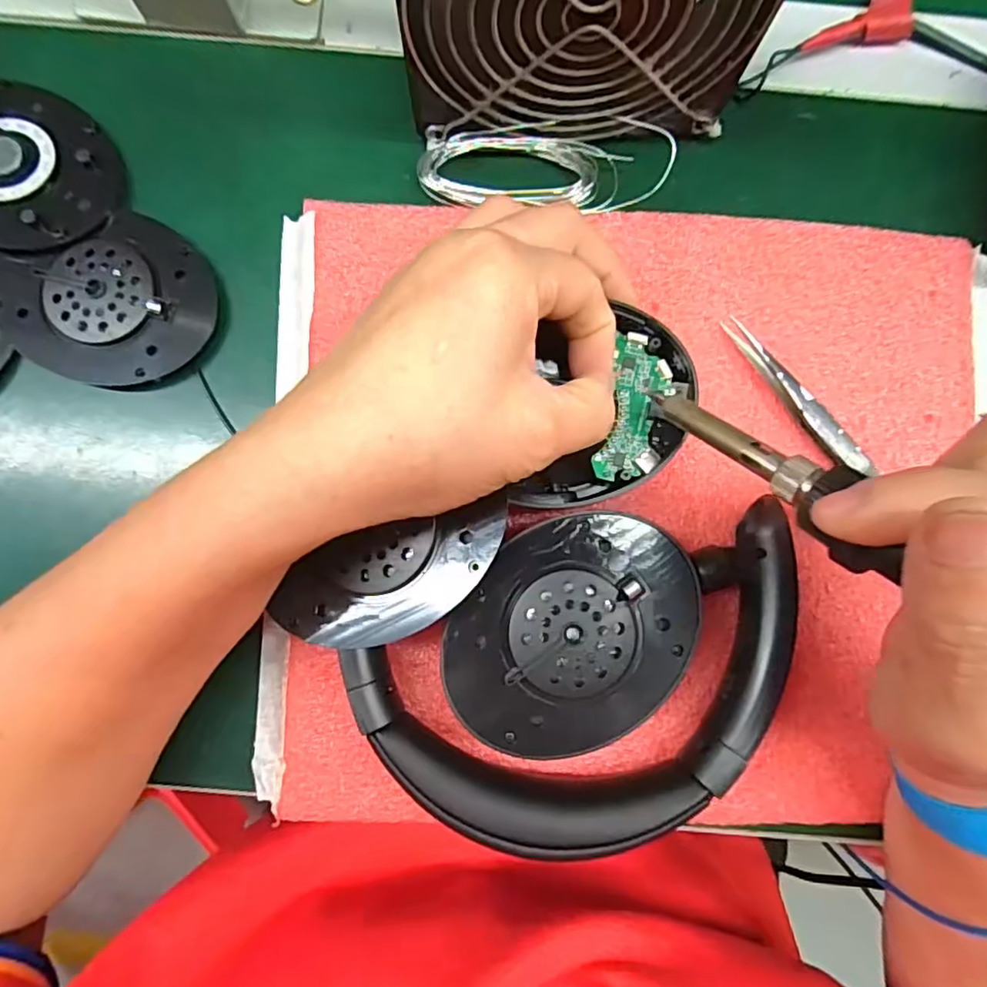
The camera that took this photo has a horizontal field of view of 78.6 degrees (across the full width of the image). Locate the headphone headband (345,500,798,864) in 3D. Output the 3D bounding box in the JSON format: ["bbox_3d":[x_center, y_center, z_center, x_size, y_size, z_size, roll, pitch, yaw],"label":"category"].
[{"bbox_3d":[0.038,0.071,0.212,0.158,0.028,0.086,-20,86,-3],"label":"headphone headband"}]

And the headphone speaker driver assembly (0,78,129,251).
[{"bbox_3d":[-0.186,-0.128,0.235,0.079,0.007,0.065,25,85,1],"label":"headphone speaker driver assembly"}]

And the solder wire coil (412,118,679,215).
[{"bbox_3d":[0.020,-0.129,0.238,0.096,0.014,0.033,3,85,-1],"label":"solder wire coil"}]

